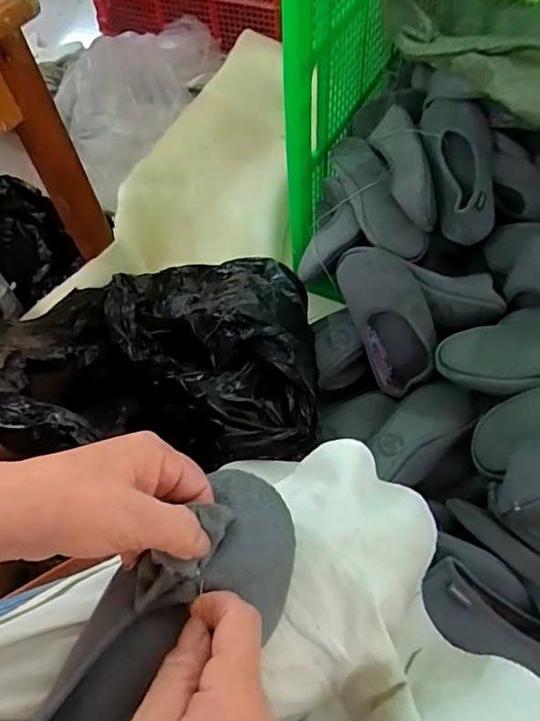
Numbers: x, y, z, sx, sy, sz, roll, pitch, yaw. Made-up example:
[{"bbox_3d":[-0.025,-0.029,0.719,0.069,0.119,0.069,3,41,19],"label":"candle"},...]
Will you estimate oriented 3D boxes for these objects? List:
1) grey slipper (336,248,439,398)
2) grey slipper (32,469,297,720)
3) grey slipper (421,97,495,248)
[{"bbox_3d":[0.177,-0.059,0.772,0.094,0.211,0.092,-32,28,-16],"label":"grey slipper"},{"bbox_3d":[-0.073,0.164,0.298,0.087,0.057,0.234,30,70,22],"label":"grey slipper"},{"bbox_3d":[0.270,-0.279,0.802,0.103,0.067,0.225,5,58,8],"label":"grey slipper"}]

